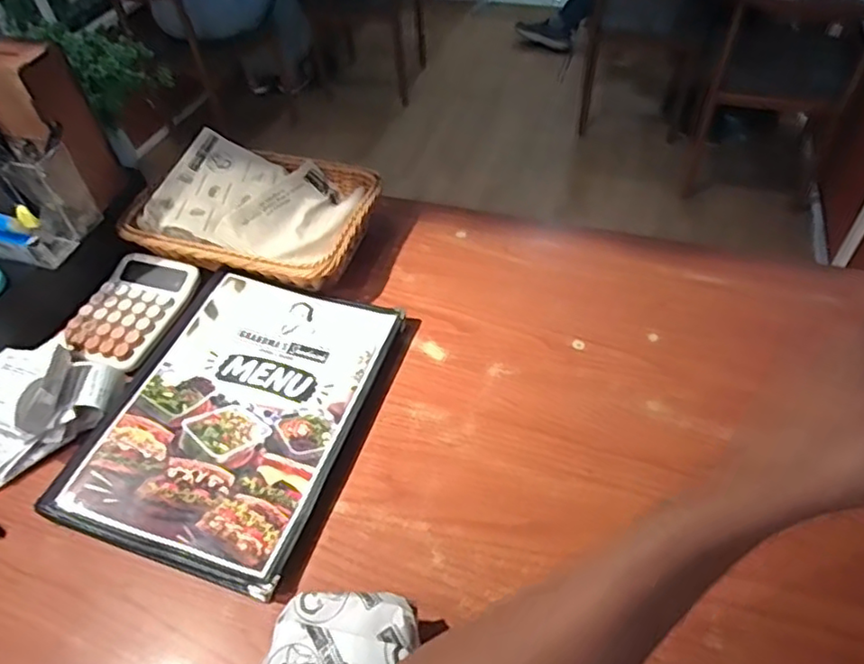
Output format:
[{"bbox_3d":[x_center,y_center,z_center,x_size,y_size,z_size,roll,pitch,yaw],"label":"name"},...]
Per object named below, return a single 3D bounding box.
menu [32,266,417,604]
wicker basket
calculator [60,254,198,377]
[{"bbox_3d":[-0.189,0.070,0.632,0.230,0.021,0.314,13,52,15],"label":"menu"},{"bbox_3d":[-0.212,-0.151,0.776,0.278,0.075,0.201,15,52,17],"label":"wicker basket"},{"bbox_3d":[-0.337,-0.027,0.724,0.108,0.023,0.149,12,52,15],"label":"calculator"}]

